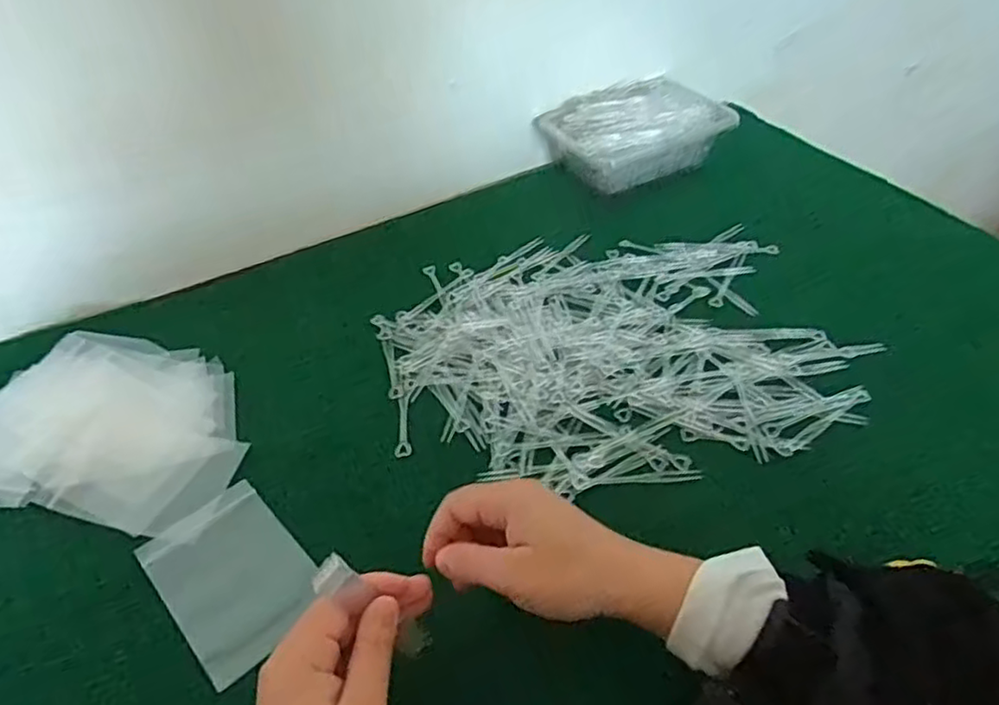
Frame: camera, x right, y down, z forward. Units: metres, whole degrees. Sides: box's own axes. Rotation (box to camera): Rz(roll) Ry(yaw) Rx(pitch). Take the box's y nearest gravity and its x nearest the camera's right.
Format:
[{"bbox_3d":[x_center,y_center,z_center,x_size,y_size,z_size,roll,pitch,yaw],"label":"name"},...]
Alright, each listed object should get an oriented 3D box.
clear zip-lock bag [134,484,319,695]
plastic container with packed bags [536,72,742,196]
[{"bbox_3d":[-0.170,0.141,0.436,0.081,0.004,0.119,-35,52,-28],"label":"clear zip-lock bag"},{"bbox_3d":[0.147,-0.233,0.733,0.182,0.067,0.134,-25,48,-20],"label":"plastic container with packed bags"}]

